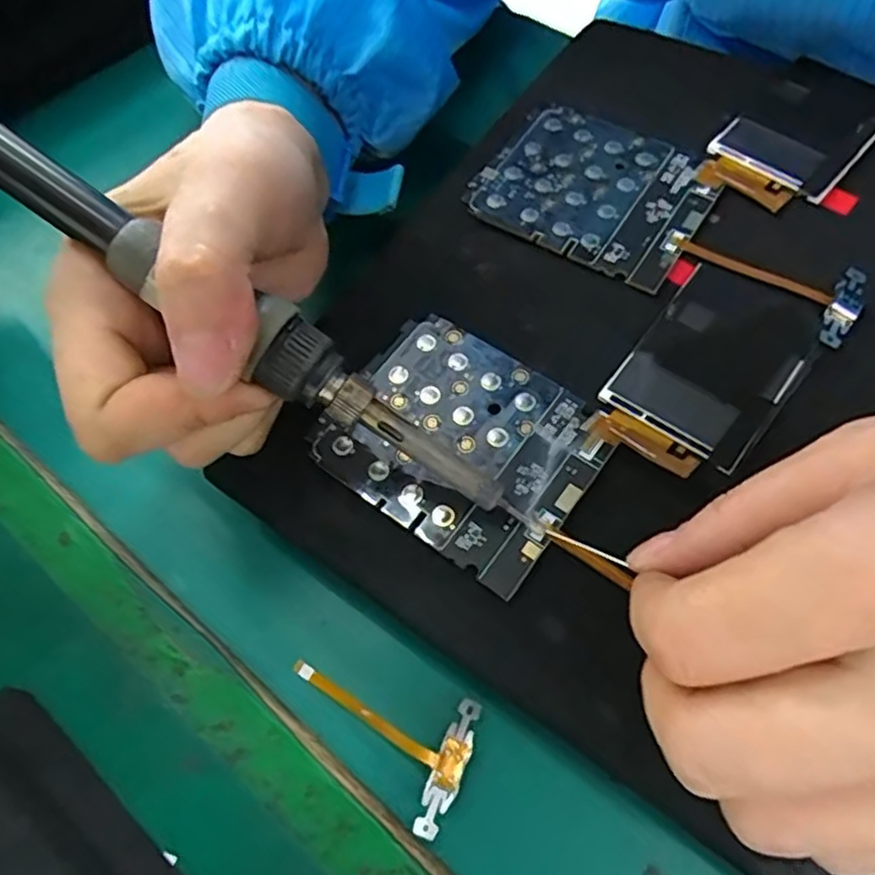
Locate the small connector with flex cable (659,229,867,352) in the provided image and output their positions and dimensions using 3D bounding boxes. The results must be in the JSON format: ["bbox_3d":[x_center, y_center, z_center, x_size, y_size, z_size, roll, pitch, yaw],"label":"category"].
[{"bbox_3d":[0.107,-0.056,0.215,0.061,0.005,0.031,40,76,22],"label":"small connector with flex cable"}]

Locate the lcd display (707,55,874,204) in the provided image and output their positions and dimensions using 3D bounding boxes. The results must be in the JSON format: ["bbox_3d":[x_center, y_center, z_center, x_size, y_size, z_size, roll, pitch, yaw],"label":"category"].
[{"bbox_3d":[0.131,-0.111,0.240,0.043,0.004,0.057,39,76,25],"label":"lcd display"}]

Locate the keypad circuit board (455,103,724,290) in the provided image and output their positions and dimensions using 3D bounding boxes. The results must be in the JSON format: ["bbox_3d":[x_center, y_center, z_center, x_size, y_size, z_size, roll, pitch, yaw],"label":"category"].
[{"bbox_3d":[0.055,-0.088,0.237,0.076,0.006,0.061,29,72,19],"label":"keypad circuit board"}]

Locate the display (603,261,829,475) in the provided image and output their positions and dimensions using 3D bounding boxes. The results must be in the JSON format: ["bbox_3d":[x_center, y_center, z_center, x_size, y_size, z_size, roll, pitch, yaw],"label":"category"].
[{"bbox_3d":[0.082,-0.024,0.202,0.046,0.004,0.061,33,73,20],"label":"display"}]

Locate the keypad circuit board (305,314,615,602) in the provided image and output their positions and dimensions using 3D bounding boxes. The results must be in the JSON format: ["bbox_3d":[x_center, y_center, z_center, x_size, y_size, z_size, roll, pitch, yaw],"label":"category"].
[{"bbox_3d":[0.006,0.000,0.197,0.075,0.005,0.060,33,73,20],"label":"keypad circuit board"}]

